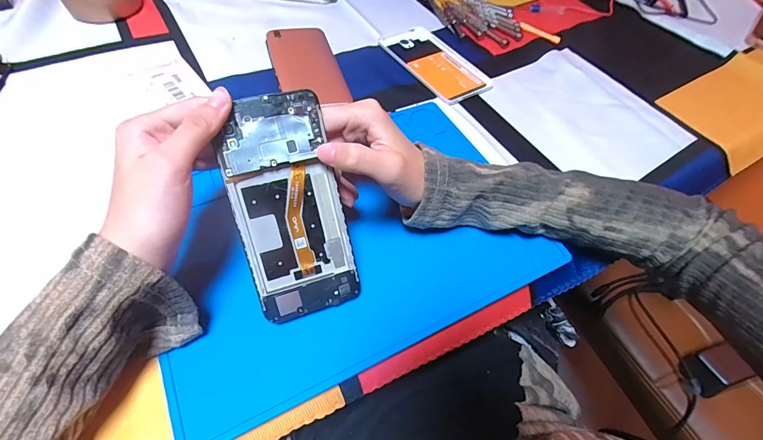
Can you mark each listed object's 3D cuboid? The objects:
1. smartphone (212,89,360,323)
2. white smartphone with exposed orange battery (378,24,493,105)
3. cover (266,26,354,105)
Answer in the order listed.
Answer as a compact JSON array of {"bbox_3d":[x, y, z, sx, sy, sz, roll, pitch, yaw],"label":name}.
[{"bbox_3d":[-0.061,-0.006,0.253,0.069,0.148,0.009,-13,15,-13],"label":"smartphone"},{"bbox_3d":[0.064,-0.205,0.473,0.080,0.006,0.157,-26,61,-20],"label":"white smartphone with exposed orange battery"},{"bbox_3d":[-0.091,-0.190,0.446,0.075,0.013,0.144,-14,58,-14],"label":"cover"}]

